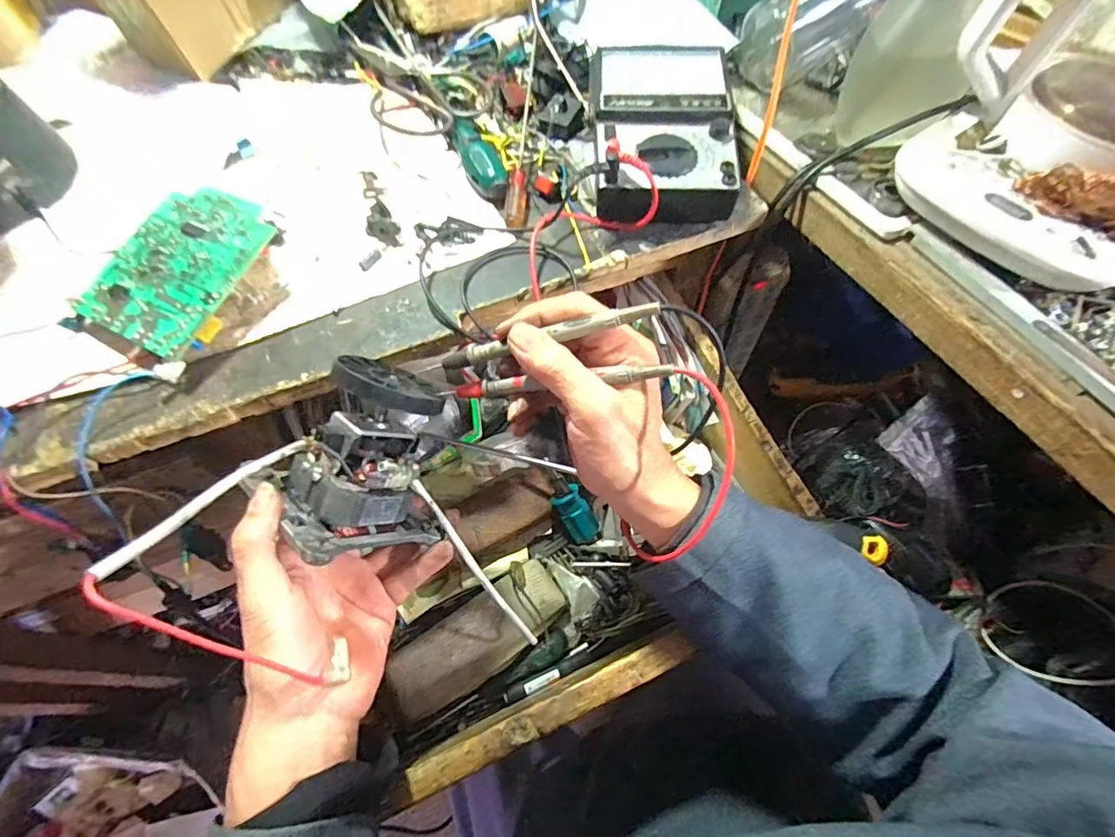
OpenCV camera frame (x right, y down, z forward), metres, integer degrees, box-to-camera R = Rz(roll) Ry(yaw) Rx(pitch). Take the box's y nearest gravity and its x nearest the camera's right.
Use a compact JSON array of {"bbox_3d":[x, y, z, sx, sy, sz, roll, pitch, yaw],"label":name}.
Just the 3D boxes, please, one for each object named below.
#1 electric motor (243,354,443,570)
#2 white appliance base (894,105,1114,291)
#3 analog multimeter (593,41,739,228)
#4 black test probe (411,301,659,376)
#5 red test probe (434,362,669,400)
[{"bbox_3d":[-0.123,0.028,0.307,0.107,0.082,0.129,6,87,-9],"label":"electric motor"},{"bbox_3d":[0.309,-0.144,0.347,0.069,0.028,0.159,-30,65,-16],"label":"white appliance base"},{"bbox_3d":[0.084,-0.233,0.418,0.111,0.056,0.173,0,62,0],"label":"analog multimeter"},{"bbox_3d":[-0.013,-0.044,0.284,0.141,0.009,0.010,-13,63,14],"label":"black test probe"},{"bbox_3d":[-0.005,-0.021,0.291,0.140,0.010,0.009,-5,63,15],"label":"red test probe"}]

